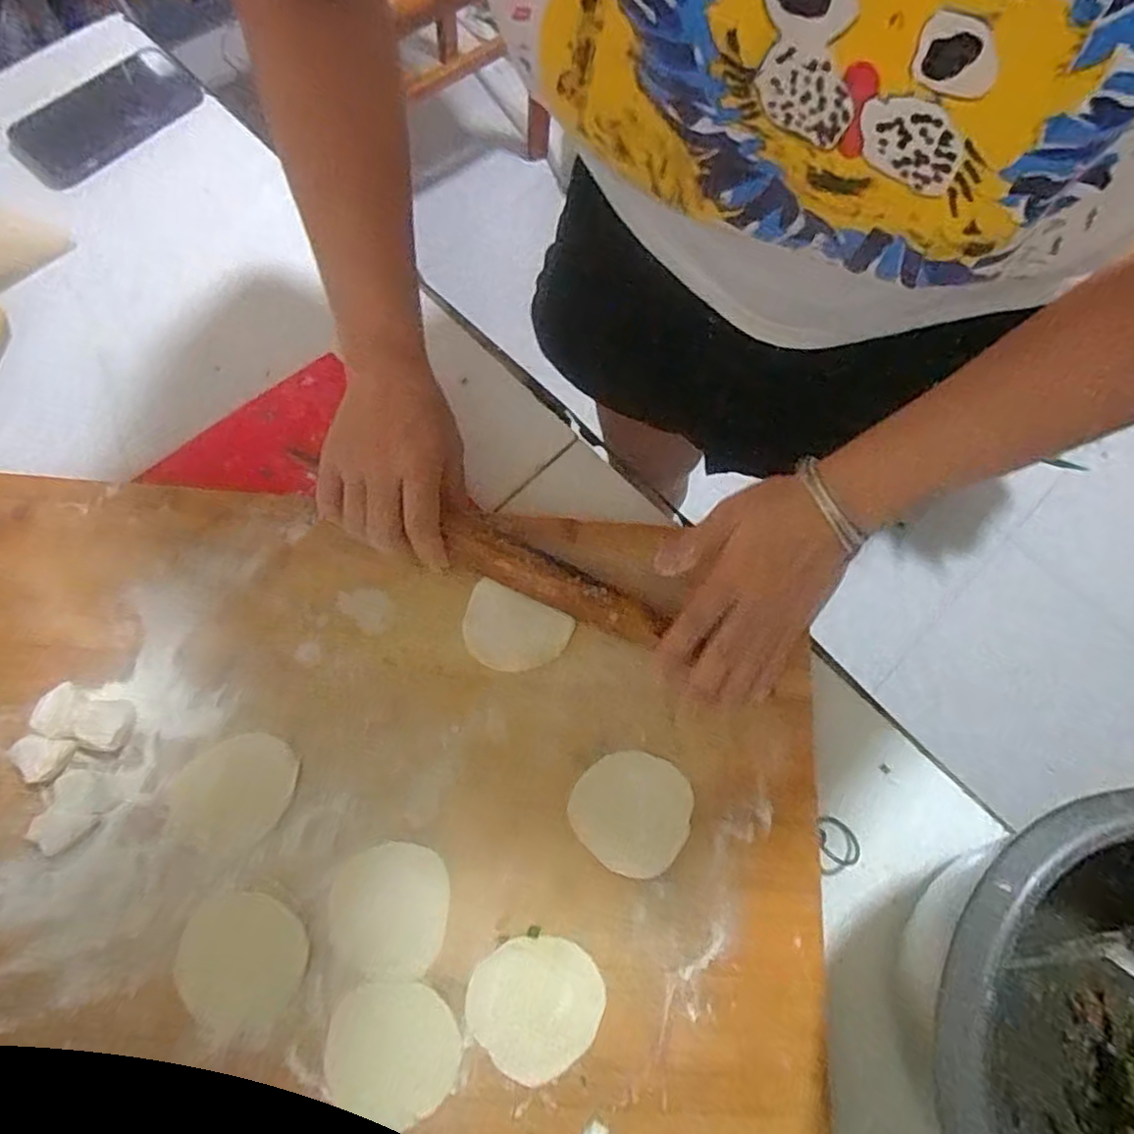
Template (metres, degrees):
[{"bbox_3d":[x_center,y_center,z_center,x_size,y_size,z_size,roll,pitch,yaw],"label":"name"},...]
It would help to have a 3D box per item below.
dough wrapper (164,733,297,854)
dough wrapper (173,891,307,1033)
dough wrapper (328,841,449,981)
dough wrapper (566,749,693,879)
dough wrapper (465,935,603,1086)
[{"bbox_3d":[-0.197,0.133,0.392,0.073,0.004,0.060,-29,77,-11],"label":"dough wrapper"},{"bbox_3d":[-0.179,0.216,0.366,0.066,0.004,0.064,1,74,-3],"label":"dough wrapper"},{"bbox_3d":[-0.101,0.194,0.377,0.064,0.004,0.068,1,74,-3],"label":"dough wrapper"},{"bbox_3d":[0.040,0.145,0.399,0.067,0.004,0.067,1,74,-3],"label":"dough wrapper"},{"bbox_3d":[-0.017,0.236,0.362,0.067,0.004,0.065,1,74,-3],"label":"dough wrapper"}]

